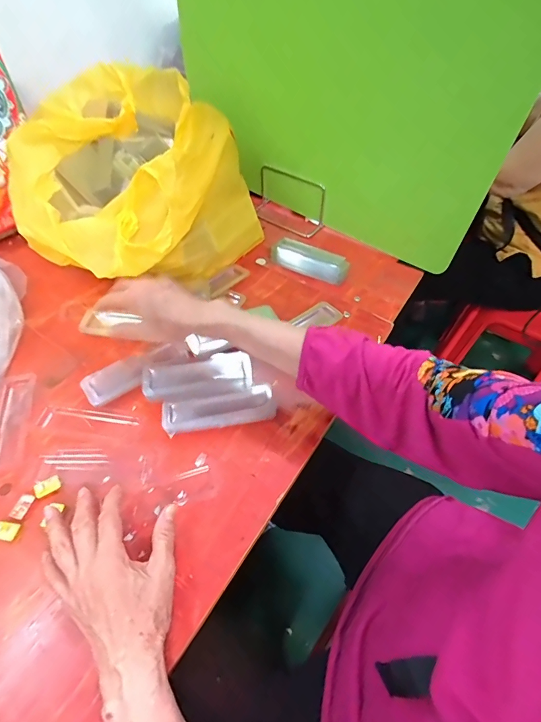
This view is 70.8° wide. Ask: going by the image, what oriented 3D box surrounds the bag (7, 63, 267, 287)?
[{"bbox_3d":[-0.221,-0.273,0.599,0.313,0.233,0.363,26,55,18],"label":"bag"}]

